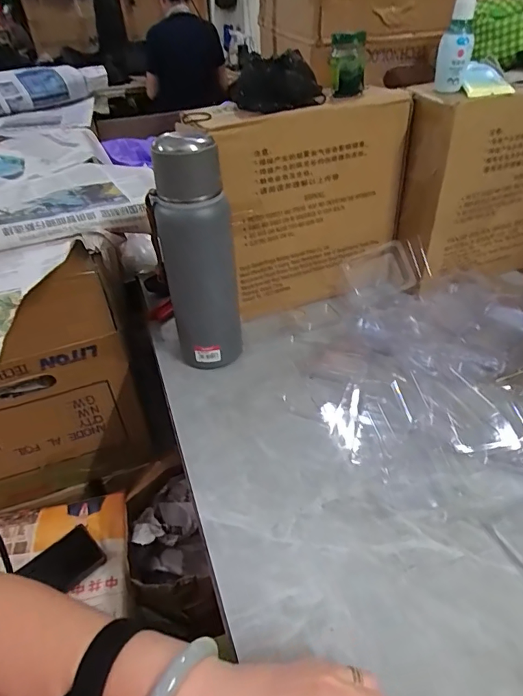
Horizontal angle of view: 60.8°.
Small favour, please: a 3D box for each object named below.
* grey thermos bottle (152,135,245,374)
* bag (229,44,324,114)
[{"bbox_3d":[-0.073,-0.096,0.522,0.070,0.275,0.066,-28,47,-29],"label":"grey thermos bottle"},{"bbox_3d":[0.017,-0.315,0.529,0.104,0.066,0.070,-4,39,-2],"label":"bag"}]

